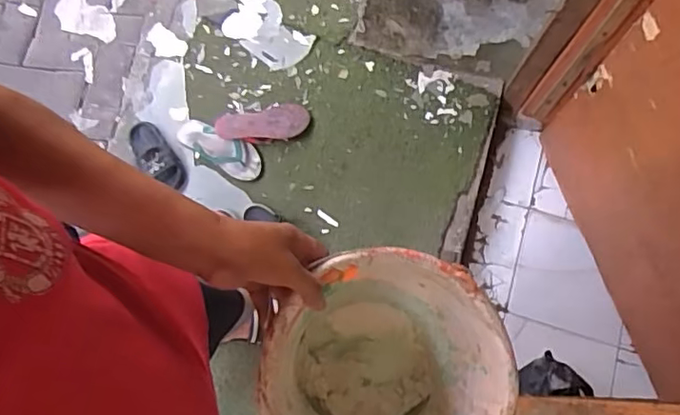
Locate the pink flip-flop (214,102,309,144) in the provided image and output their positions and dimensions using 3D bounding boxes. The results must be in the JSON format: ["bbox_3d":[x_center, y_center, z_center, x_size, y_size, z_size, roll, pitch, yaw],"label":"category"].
[{"bbox_3d":[-0.207,-0.220,1.553,0.247,0.044,0.103,-13,73,-6],"label":"pink flip-flop"}]

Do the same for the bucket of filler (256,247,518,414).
[{"bbox_3d":[0.043,0.181,0.601,0.235,0.165,0.230,1,72,-2],"label":"bucket of filler"}]

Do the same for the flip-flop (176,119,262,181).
[{"bbox_3d":[-0.330,-0.161,1.565,0.275,0.040,0.094,28,73,19],"label":"flip-flop"}]

